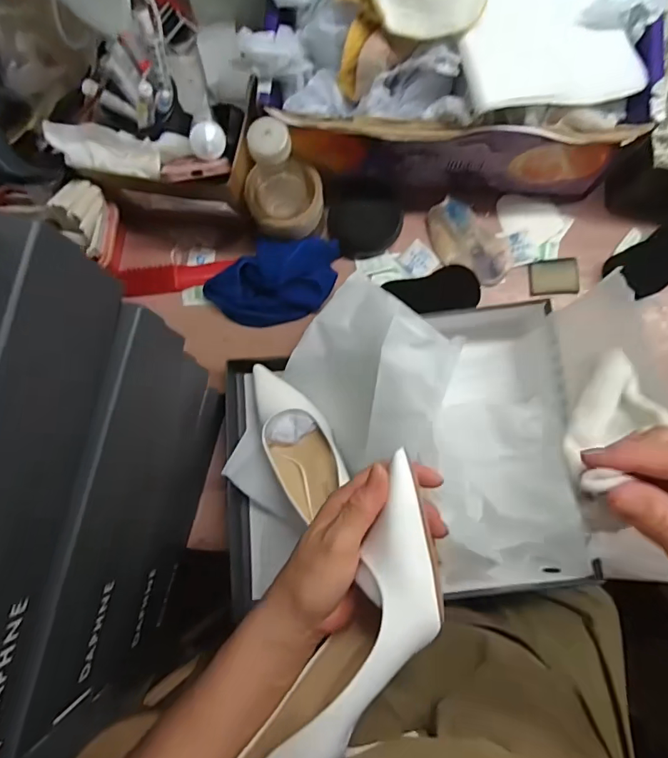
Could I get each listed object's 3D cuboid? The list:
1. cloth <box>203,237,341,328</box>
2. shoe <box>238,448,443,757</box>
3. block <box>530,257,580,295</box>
[{"bbox_3d":[-0.078,-0.122,0.595,0.171,0.057,0.097,-5,83,2],"label":"cloth"},{"bbox_3d":[0.014,0.170,0.304,0.068,0.077,0.225,30,95,6],"label":"shoe"},{"bbox_3d":[0.275,-0.129,0.593,0.056,0.011,0.048,2,83,3],"label":"block"}]

